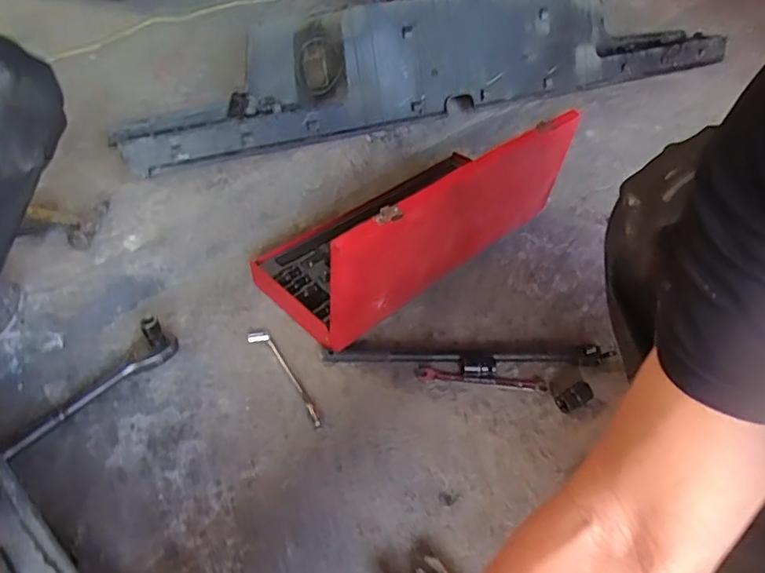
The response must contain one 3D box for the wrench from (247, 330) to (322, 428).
[{"bbox_3d":[-0.119,0.110,0.707,0.027,0.011,0.166,-26,49,-24],"label":"wrench"}]

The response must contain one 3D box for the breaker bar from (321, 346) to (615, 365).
[{"bbox_3d":[0.105,0.088,0.722,0.360,0.017,0.022,0,44,1],"label":"breaker bar"}]

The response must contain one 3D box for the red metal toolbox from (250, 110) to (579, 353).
[{"bbox_3d":[0.031,-0.127,0.809,0.421,0.202,0.237,-33,52,-29],"label":"red metal toolbox"}]

